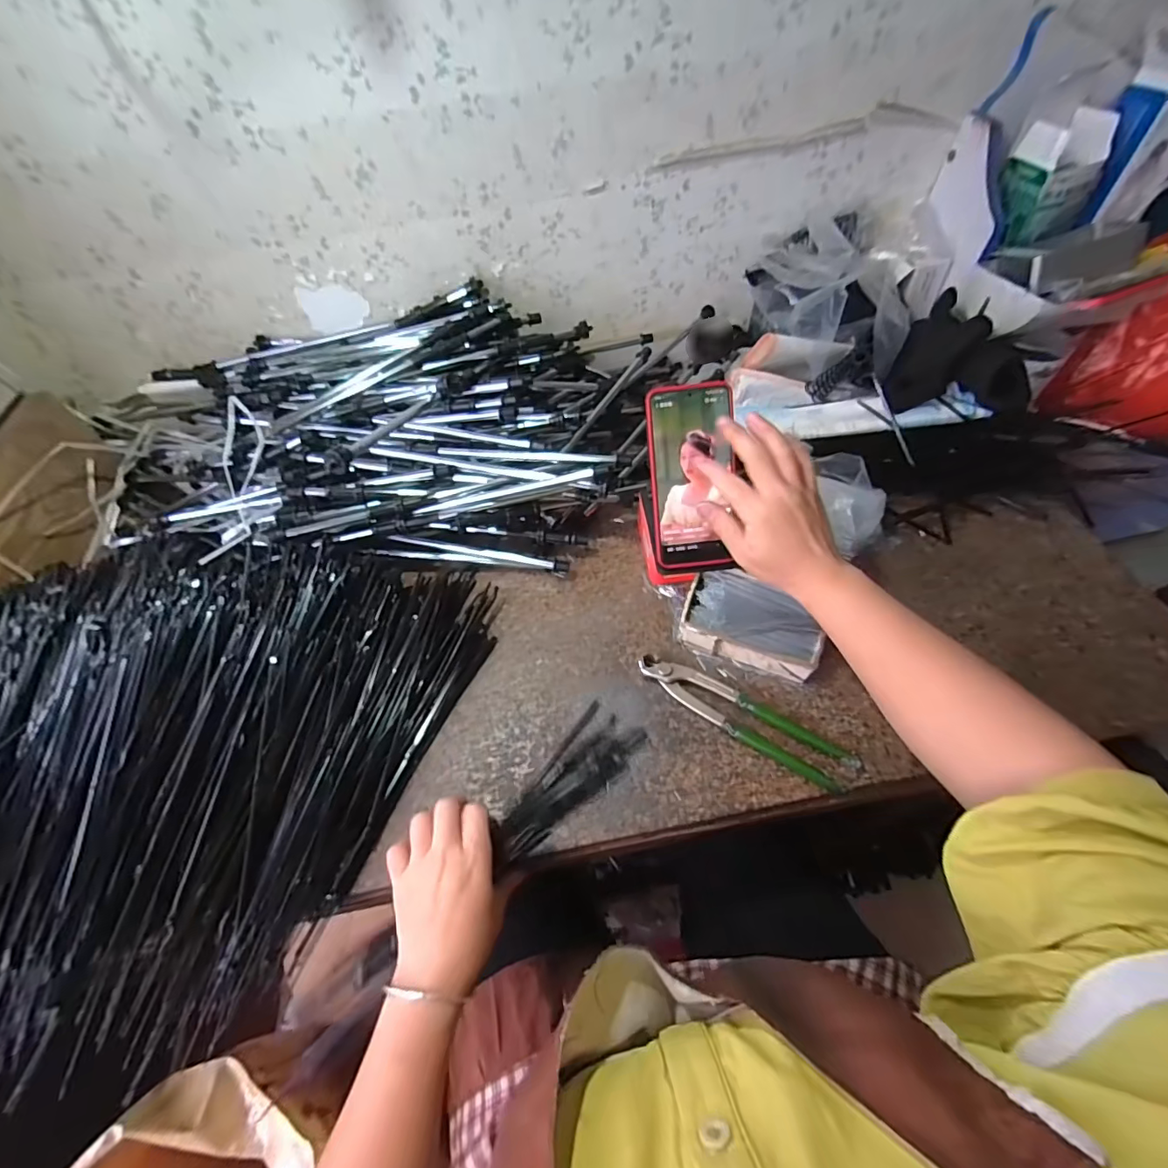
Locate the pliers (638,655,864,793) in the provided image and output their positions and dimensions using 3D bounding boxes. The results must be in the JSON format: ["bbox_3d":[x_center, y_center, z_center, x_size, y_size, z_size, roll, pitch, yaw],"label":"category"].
[{"bbox_3d":[0.141,0.117,0.446,0.196,0.014,0.041,27,62,20],"label":"pliers"}]

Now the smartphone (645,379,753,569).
[{"bbox_3d":[0.097,-0.098,0.458,0.073,0.009,0.162,-2,101,3],"label":"smartphone"}]

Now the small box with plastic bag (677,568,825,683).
[{"bbox_3d":[0.164,0.035,0.485,0.125,0.035,0.086,19,60,16],"label":"small box with plastic bag"}]

